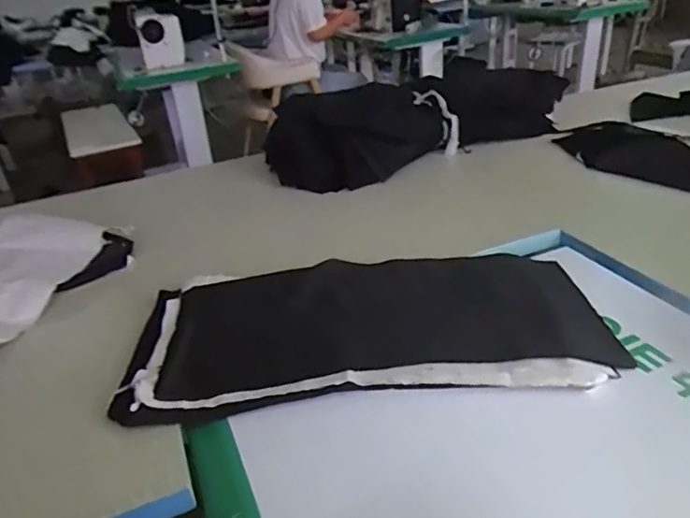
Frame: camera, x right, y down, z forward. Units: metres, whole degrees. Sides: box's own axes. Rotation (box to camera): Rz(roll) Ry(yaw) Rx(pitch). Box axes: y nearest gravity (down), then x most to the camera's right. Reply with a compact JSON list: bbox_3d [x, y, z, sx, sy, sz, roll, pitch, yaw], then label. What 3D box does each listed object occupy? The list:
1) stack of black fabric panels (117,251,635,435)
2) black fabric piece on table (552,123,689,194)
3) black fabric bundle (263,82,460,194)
[{"bbox_3d":[0.025,0.074,0.596,0.497,0.037,0.226,-5,29,0],"label":"stack of black fabric panels"},{"bbox_3d":[0.548,-0.176,0.975,0.215,0.034,0.430,-11,30,-10],"label":"black fabric piece on table"},{"bbox_3d":[0.029,-0.248,1.074,0.338,0.132,0.199,-23,34,-28],"label":"black fabric bundle"}]

